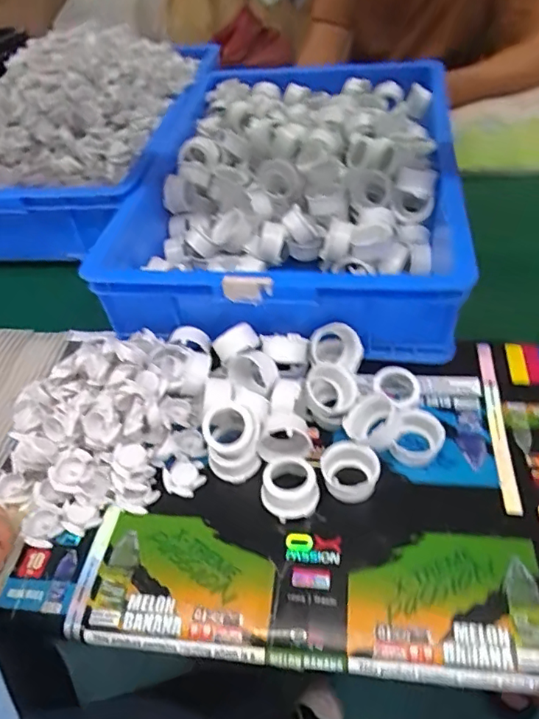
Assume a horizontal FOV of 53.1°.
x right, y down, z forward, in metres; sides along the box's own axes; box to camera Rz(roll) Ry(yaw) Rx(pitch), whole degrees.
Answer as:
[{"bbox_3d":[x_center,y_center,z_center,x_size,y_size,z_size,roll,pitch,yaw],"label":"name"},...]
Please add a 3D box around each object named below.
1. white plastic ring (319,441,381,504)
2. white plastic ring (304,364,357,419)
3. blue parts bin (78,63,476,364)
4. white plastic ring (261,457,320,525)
[{"bbox_3d":[0.075,0.107,0.511,0.054,0.026,0.050,-3,45,3],"label":"white plastic ring"},{"bbox_3d":[0.062,0.031,0.550,0.050,0.029,0.050,46,43,-9],"label":"white plastic ring"},{"bbox_3d":[0.041,-0.259,0.776,0.411,0.105,0.602,3,46,8],"label":"blue parts bin"},{"bbox_3d":[0.020,0.118,0.503,0.051,0.029,0.055,-3,45,3],"label":"white plastic ring"}]

